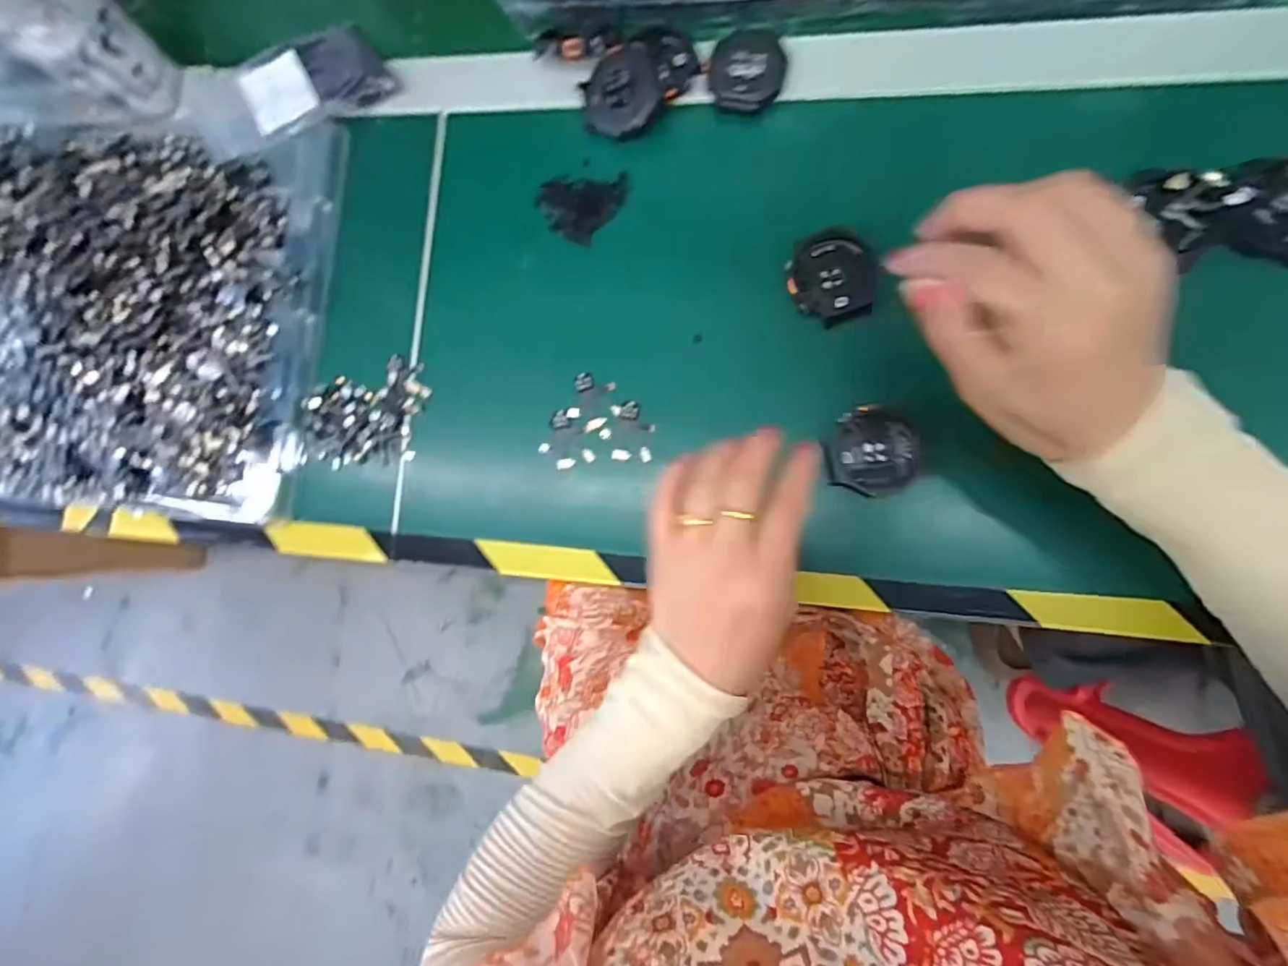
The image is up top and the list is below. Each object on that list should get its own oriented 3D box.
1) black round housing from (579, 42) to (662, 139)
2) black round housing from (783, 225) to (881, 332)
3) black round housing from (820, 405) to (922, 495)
[{"bbox_3d":[-0.014,-0.238,0.343,0.050,0.011,0.050,3,100,20],"label":"black round housing"},{"bbox_3d":[0.110,-0.118,0.321,0.052,0.013,0.050,-1,84,8],"label":"black round housing"},{"bbox_3d":[0.126,-0.017,0.309,0.049,0.012,0.047,-3,84,8],"label":"black round housing"}]

